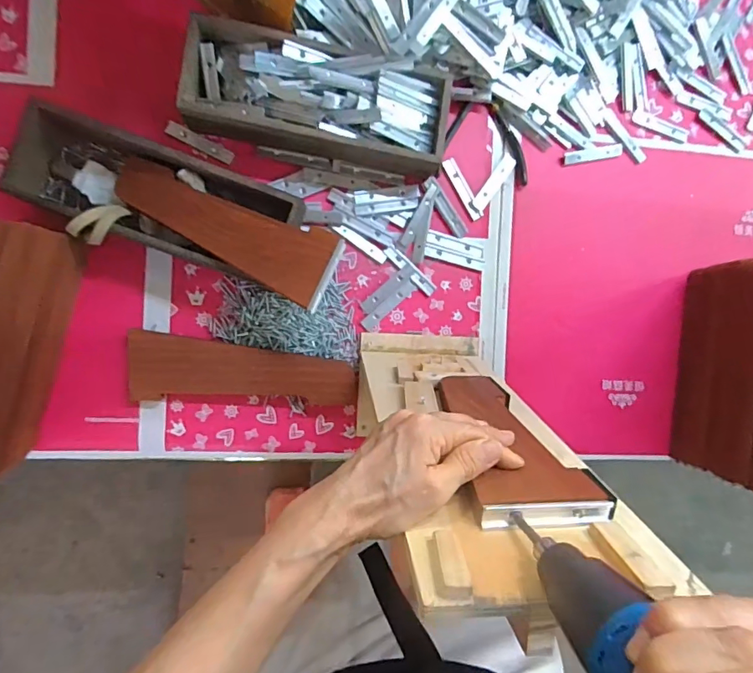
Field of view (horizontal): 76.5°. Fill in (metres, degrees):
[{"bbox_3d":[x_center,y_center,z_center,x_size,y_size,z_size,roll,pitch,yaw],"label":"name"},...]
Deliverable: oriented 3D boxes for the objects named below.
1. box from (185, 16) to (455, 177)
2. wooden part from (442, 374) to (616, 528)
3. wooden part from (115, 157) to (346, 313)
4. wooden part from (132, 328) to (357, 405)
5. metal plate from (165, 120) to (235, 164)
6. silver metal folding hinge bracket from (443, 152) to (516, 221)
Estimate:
[{"bbox_3d":[-0.062,-0.259,0.525,0.282,0.068,0.112,9,89,-7],"label":"box"},{"bbox_3d":[0.087,0.072,0.359,0.081,0.194,0.012,0,107,-9],"label":"wooden part"},{"bbox_3d":[-0.156,-0.115,0.485,0.248,0.016,0.071,27,87,9],"label":"wooden part"},{"bbox_3d":[-0.150,0.046,0.549,0.250,0.017,0.071,8,89,-7],"label":"wooden part"},{"bbox_3d":[-0.201,-0.220,0.545,0.079,0.007,0.014,26,87,-7],"label":"metal plate"},{"bbox_3d":[0.134,-0.197,0.590,0.083,0.007,0.078,-31,94,-6],"label":"silver metal folding hinge bracket"}]

